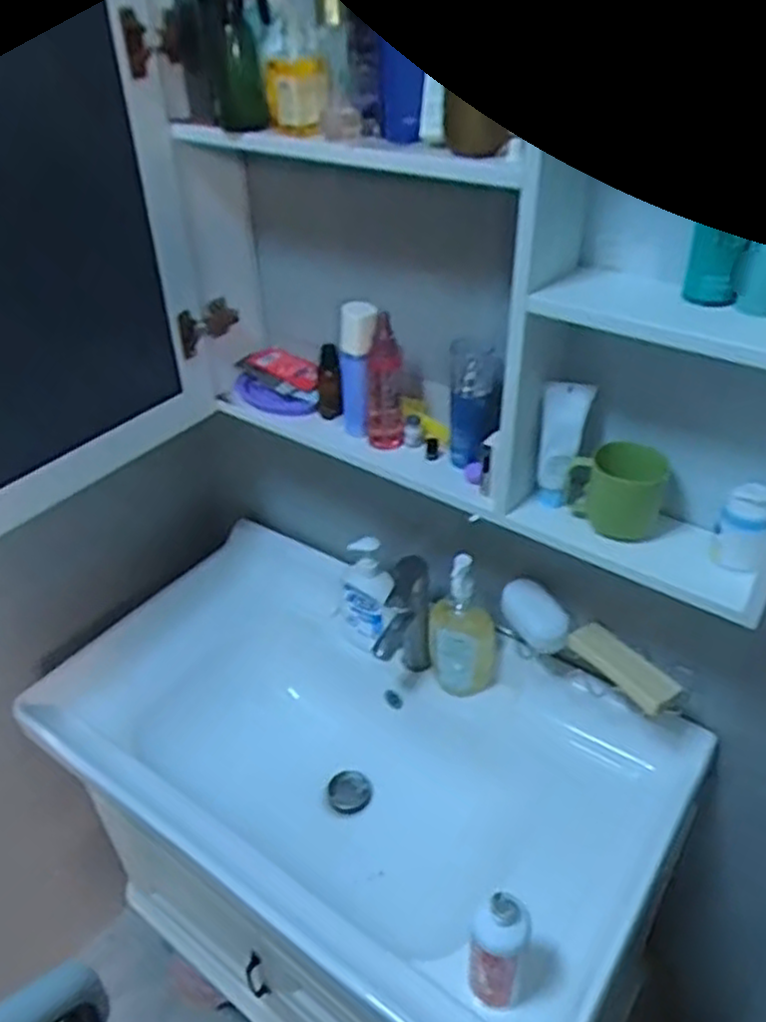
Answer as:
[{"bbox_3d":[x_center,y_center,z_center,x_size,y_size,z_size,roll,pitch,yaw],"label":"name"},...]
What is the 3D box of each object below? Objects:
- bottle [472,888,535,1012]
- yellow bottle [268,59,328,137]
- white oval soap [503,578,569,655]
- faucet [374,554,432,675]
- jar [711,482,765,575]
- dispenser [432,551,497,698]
[{"bbox_3d":[0.109,0.425,0.722,0.053,0.163,0.041,21,42,28],"label":"bottle"},{"bbox_3d":[-0.082,-0.400,0.730,0.051,0.063,0.037,-9,37,-10],"label":"yellow bottle"},{"bbox_3d":[0.196,0.133,0.963,0.055,0.055,0.099,-24,42,-27],"label":"white oval soap"},{"bbox_3d":[0.031,0.162,1.056,0.071,0.181,0.104,3,36,6],"label":"faucet"},{"bbox_3d":[0.334,0.016,0.699,0.041,0.080,0.042,16,40,22],"label":"jar"},{"bbox_3d":[0.110,0.157,1.027,0.093,0.231,0.042,15,39,21],"label":"dispenser"}]

